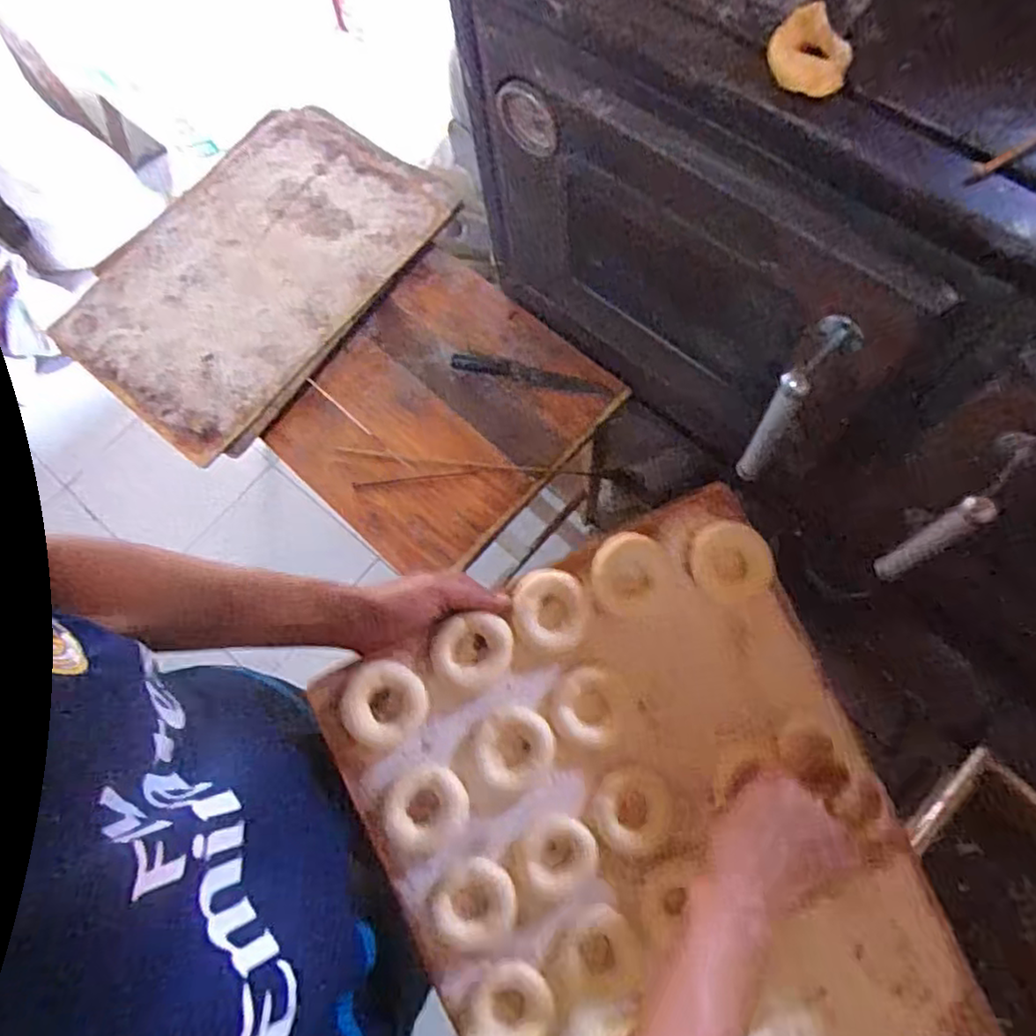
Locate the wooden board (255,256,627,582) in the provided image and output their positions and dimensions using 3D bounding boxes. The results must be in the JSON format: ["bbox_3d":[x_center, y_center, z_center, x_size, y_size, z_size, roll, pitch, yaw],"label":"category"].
[{"bbox_3d":[-0.114,-0.157,1.028,0.389,0.040,0.416,40,77,15],"label":"wooden board"}]

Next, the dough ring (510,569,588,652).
[{"bbox_3d":[0.029,0.078,0.597,0.066,0.020,0.066,0,91,-2],"label":"dough ring"}]

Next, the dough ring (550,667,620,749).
[{"bbox_3d":[0.057,0.161,0.581,0.056,0.015,0.063,-7,70,1],"label":"dough ring"}]

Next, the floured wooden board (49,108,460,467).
[{"bbox_3d":[-0.422,-0.402,1.085,0.405,0.044,0.569,35,76,13],"label":"floured wooden board"}]

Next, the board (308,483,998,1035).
[{"bbox_3d":[0.137,0.324,0.578,0.404,0.035,0.582,-25,88,-11],"label":"board"}]

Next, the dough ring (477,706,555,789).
[{"bbox_3d":[-0.002,0.189,0.568,0.062,0.015,0.061,-5,70,1],"label":"dough ring"}]

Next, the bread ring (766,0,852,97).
[{"bbox_3d":[0.218,-0.348,0.515,0.059,0.035,0.050,15,72,8],"label":"bread ring"}]

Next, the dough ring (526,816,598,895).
[{"bbox_3d":[0.037,0.279,0.566,0.054,0.011,0.059,-1,71,3],"label":"dough ring"}]

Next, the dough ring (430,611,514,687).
[{"bbox_3d":[-0.038,0.111,0.580,0.063,0.019,0.064,22,89,-7],"label":"dough ring"}]

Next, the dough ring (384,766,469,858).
[{"bbox_3d":[-0.074,0.238,0.562,0.069,0.019,0.066,-28,89,-4],"label":"dough ring"}]

